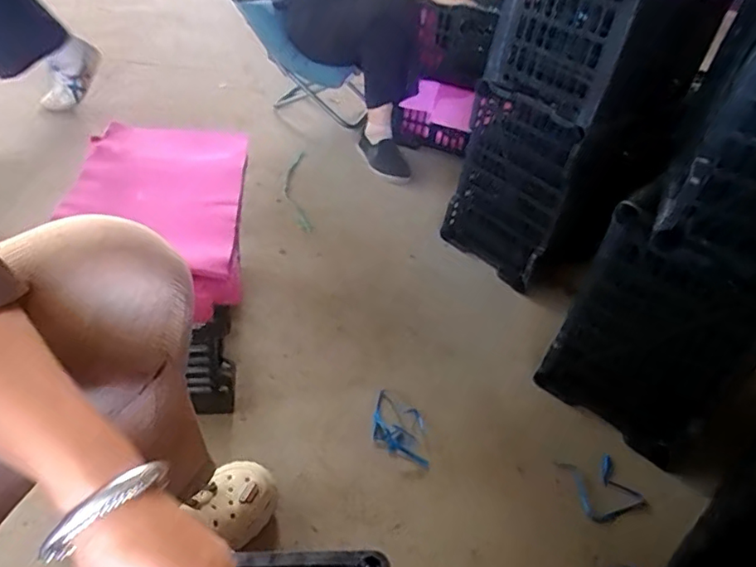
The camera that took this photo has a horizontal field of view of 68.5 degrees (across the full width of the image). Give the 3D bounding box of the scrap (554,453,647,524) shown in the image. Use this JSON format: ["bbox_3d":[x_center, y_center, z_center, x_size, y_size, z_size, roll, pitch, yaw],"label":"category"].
[{"bbox_3d":[0.341,0.309,0.849,0.096,0.007,0.102,-10,44,-18],"label":"scrap"}]

